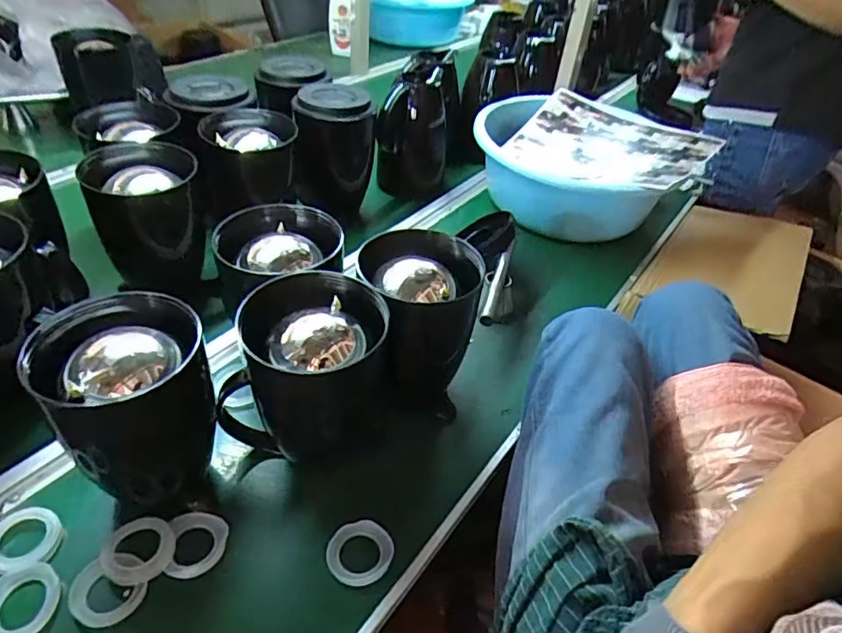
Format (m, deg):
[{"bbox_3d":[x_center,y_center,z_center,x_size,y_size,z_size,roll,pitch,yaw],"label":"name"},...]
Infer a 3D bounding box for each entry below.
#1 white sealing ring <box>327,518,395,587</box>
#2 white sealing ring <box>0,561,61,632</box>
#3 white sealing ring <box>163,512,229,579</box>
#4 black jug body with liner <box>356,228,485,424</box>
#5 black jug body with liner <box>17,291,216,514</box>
[{"bbox_3d":[-0.056,0.220,0.518,0.060,0.015,0.053,-15,44,-22],"label":"white sealing ring"},{"bbox_3d":[-0.336,0.237,0.461,0.060,0.007,0.061,3,41,-3],"label":"white sealing ring"},{"bbox_3d":[-0.205,0.208,0.511,0.051,0.009,0.058,-6,42,-13],"label":"white sealing ring"},{"bbox_3d":[-0.001,0.011,0.621,0.125,0.179,0.123,3,41,-3],"label":"black jug body with liner"},{"bbox_3d":[-0.257,0.085,0.504,0.131,0.179,0.122,-21,47,-28],"label":"black jug body with liner"}]

